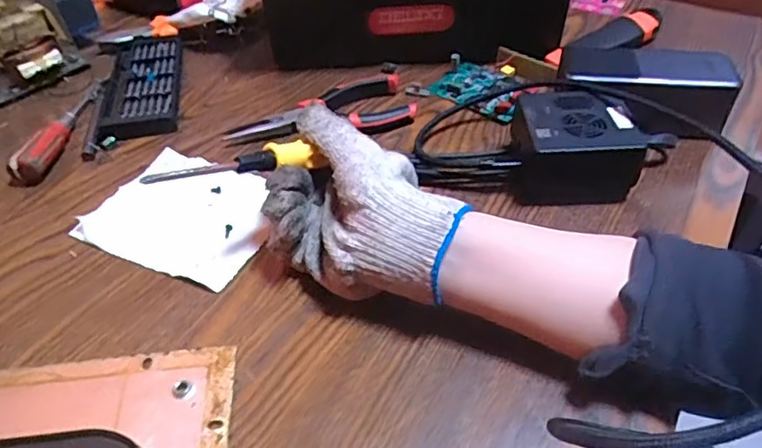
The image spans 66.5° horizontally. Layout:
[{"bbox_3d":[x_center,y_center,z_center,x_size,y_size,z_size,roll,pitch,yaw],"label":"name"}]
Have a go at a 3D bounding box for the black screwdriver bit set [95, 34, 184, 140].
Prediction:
[{"bbox_3d":[-0.226,-0.132,0.553,0.067,0.021,0.164,-8,43,-8],"label":"black screwdriver bit set"}]

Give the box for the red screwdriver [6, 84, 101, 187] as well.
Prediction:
[{"bbox_3d":[-0.273,-0.084,0.506,0.029,0.028,0.144,4,43,5],"label":"red screwdriver"}]

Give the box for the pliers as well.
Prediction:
[{"bbox_3d":[-0.052,-0.096,0.495,0.159,0.017,0.062,-12,44,-12],"label":"pliers"}]

